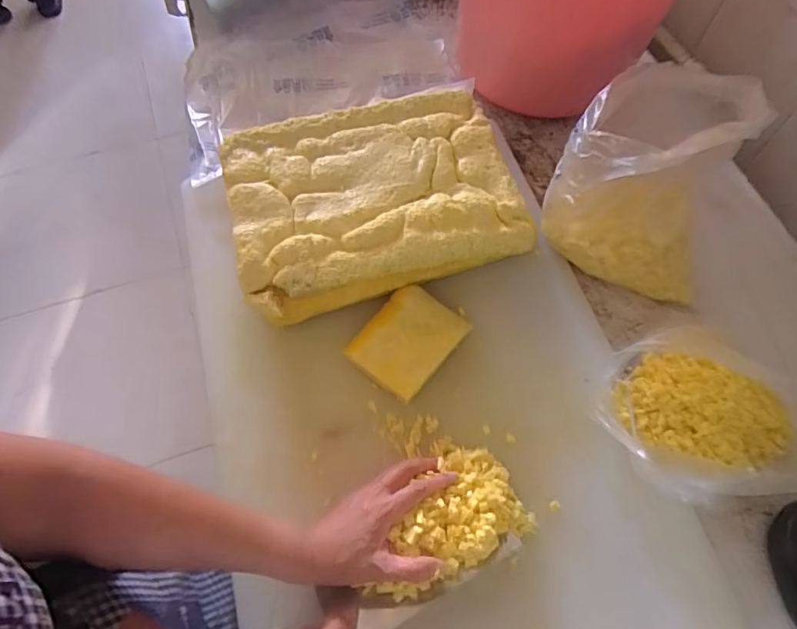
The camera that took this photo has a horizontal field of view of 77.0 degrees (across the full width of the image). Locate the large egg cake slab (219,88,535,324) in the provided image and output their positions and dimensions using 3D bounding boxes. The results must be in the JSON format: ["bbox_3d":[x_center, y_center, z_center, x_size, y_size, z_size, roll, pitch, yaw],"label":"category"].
[{"bbox_3d":[-0.035,-0.145,0.621,0.331,0.060,0.253,-14,65,-8],"label":"large egg cake slab"}]

